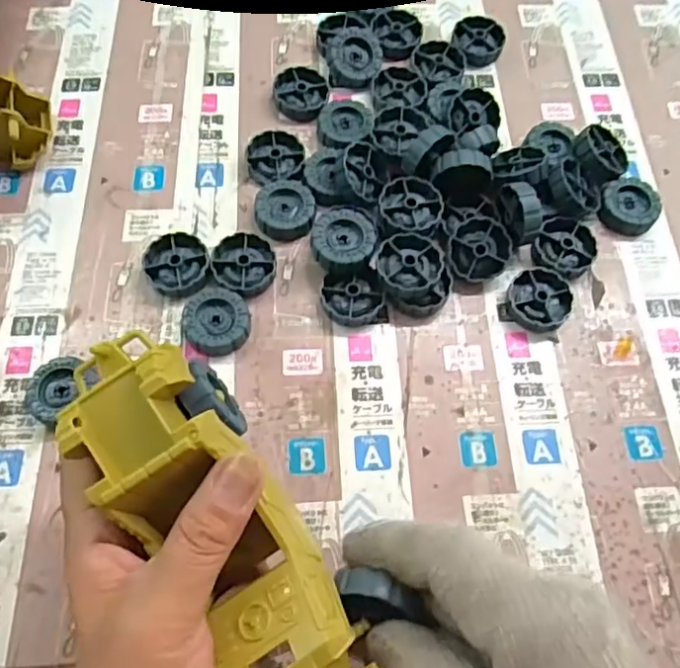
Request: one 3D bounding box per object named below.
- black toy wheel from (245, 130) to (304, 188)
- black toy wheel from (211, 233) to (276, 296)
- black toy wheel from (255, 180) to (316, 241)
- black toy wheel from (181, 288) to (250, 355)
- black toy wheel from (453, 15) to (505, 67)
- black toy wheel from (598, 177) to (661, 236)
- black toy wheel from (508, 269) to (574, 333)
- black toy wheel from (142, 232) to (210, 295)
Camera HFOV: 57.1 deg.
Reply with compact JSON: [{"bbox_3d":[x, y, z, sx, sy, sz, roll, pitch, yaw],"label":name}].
[{"bbox_3d":[-0.042,-0.114,0.412,0.037,0.012,0.041,1,67,-2],"label":"black toy wheel"},{"bbox_3d":[-0.059,-0.042,0.384,0.039,0.013,0.037,1,67,-2],"label":"black toy wheel"},{"bbox_3d":[-0.034,-0.078,0.396,0.036,0.013,0.038,1,67,-2],"label":"black toy wheel"},{"bbox_3d":[-0.072,-0.006,0.368,0.038,0.012,0.039,1,67,-2],"label":"black toy wheel"},{"bbox_3d":[0.103,-0.215,0.466,0.036,0.014,0.043,10,67,2],"label":"black toy wheel"},{"bbox_3d":[0.190,-0.085,0.412,0.037,0.015,0.042,20,68,7],"label":"black toy wheel"},{"bbox_3d":[0.122,-0.021,0.381,0.039,0.011,0.038,1,67,-2],"label":"black toy wheel"},{"bbox_3d":[-0.099,-0.042,0.383,0.037,0.012,0.041,-21,69,-11],"label":"black toy wheel"}]

